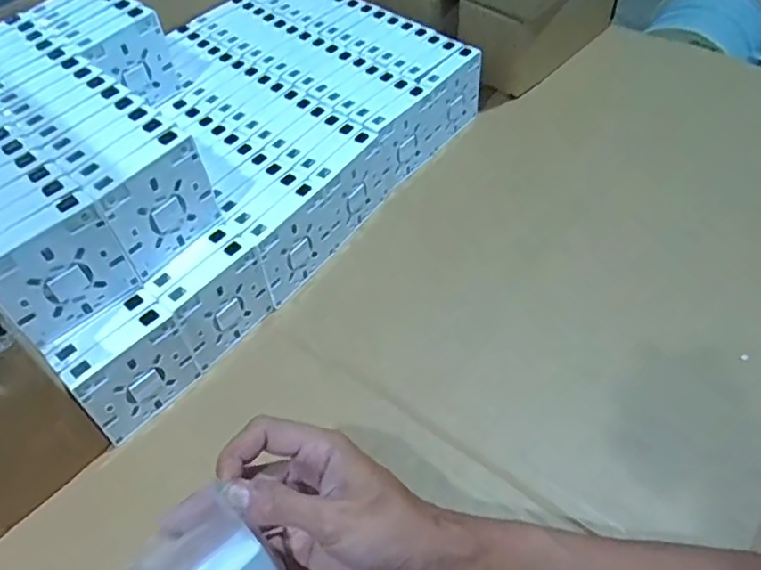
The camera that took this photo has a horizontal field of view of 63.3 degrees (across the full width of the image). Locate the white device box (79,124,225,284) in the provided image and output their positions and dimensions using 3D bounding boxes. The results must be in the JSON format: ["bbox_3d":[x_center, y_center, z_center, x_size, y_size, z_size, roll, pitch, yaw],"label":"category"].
[{"bbox_3d":[-0.170,-0.061,0.474,0.021,0.091,0.089,29,59,28],"label":"white device box"}]

